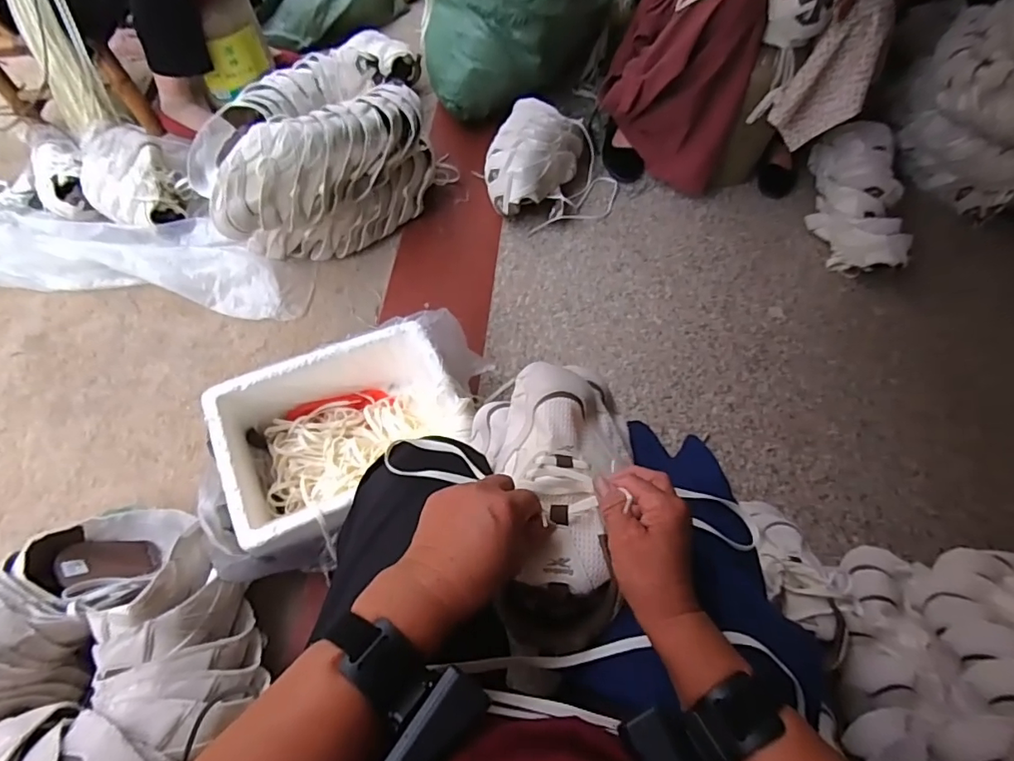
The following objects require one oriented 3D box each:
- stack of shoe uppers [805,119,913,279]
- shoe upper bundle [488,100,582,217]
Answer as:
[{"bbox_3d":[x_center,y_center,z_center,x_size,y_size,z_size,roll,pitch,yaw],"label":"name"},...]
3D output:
[{"bbox_3d":[0.857,-0.458,1.278,0.172,0.131,0.407,11,62,1],"label":"stack of shoe uppers"},{"bbox_3d":[0.051,-0.501,1.205,0.189,0.120,0.303,26,61,7],"label":"shoe upper bundle"}]

